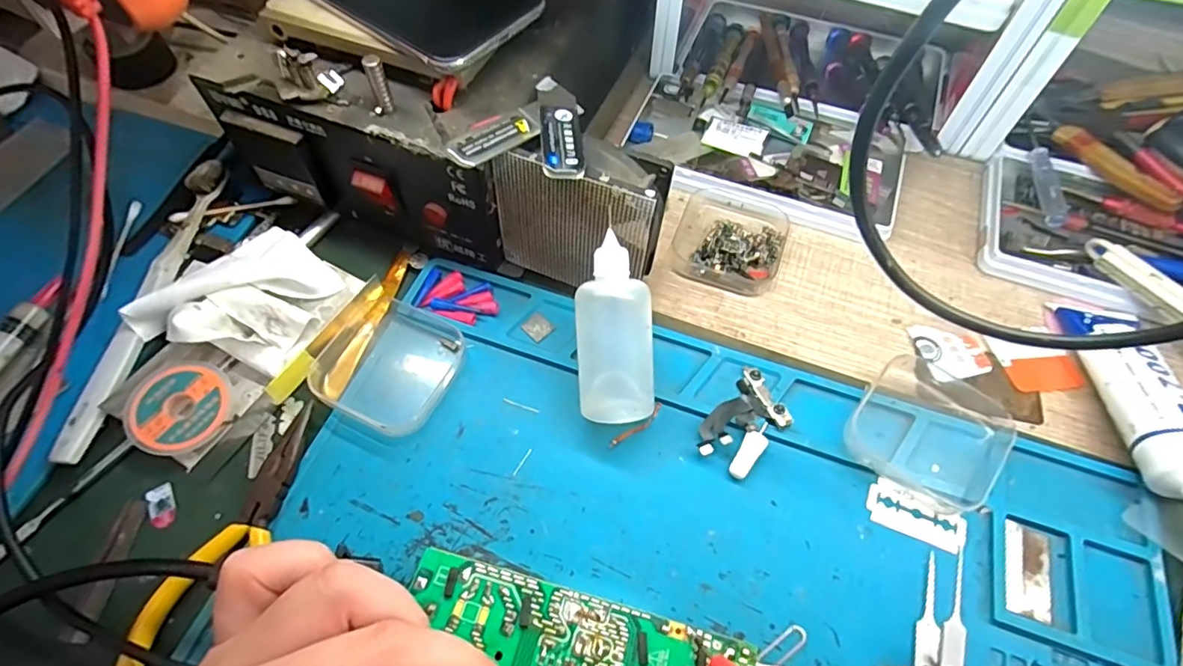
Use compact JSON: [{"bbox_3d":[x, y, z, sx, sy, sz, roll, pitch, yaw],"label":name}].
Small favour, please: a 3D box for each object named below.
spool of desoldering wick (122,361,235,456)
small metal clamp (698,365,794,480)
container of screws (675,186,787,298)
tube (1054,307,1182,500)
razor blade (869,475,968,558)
[{"bbox_3d":[-0.196,0.037,0.272,0.044,0.015,0.045,0,62,0],"label":"spool of desoldering wick"},{"bbox_3d":[0.076,0.043,0.276,0.032,0.009,0.053,36,66,19],"label":"small metal clamp"},{"bbox_3d":[0.084,-0.060,0.336,0.062,0.020,0.065,19,61,10],"label":"container of screws"},{"bbox_3d":[0.270,0.031,0.272,0.037,0.023,0.136,10,47,5],"label":"tube"},{"bbox_3d":[0.149,0.083,0.257,0.042,0.004,0.021,23,62,13],"label":"razor blade"}]

